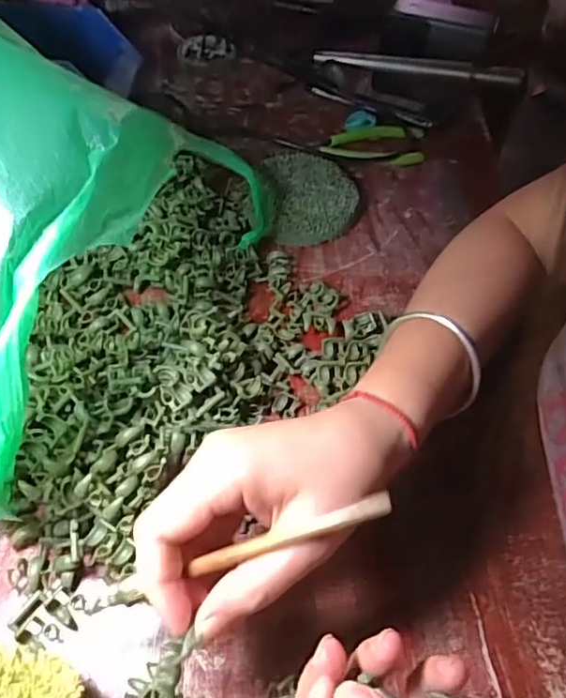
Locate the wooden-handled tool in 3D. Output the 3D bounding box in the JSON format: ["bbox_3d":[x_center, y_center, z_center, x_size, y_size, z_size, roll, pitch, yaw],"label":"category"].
[{"bbox_3d":[-0.025,0.090,0.245,0.152,0.006,0.013,-21,53,15],"label":"wooden-handled tool"}]

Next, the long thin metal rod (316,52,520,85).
[{"bbox_3d":[0.160,-0.335,0.663,0.241,0.017,0.022,9,53,3],"label":"long thin metal rod"}]

